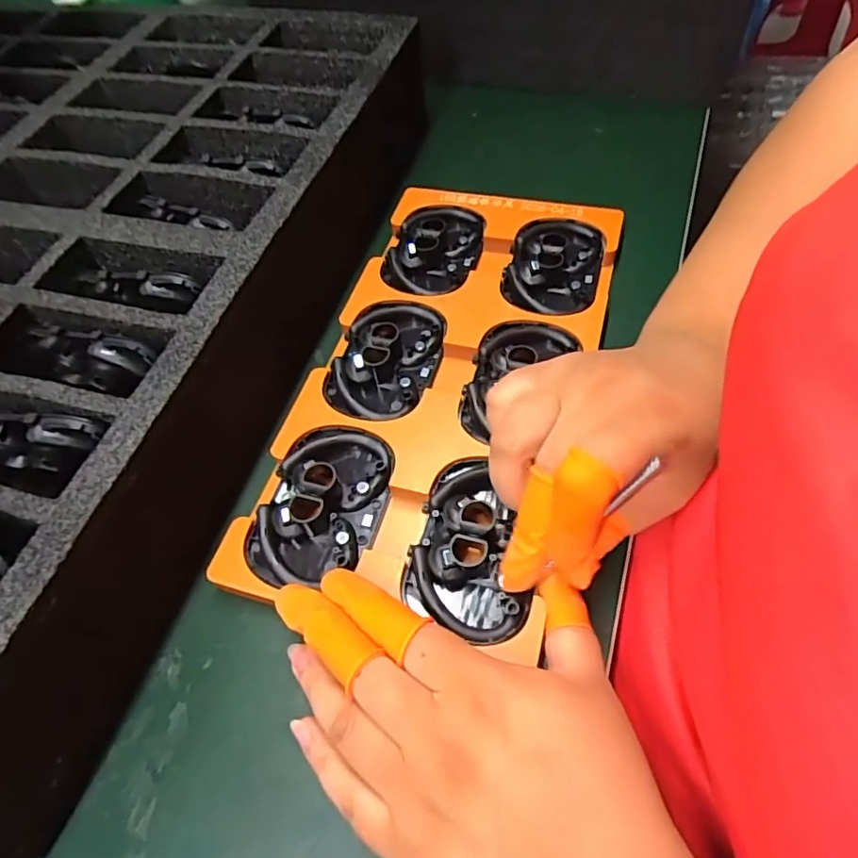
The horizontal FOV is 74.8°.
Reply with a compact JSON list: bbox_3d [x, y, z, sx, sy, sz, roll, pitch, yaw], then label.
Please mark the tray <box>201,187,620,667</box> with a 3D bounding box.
[{"bbox_3d":[0.013,-0.039,0.325,0.153,0.026,0.295,15,58,12],"label":"tray"}]

